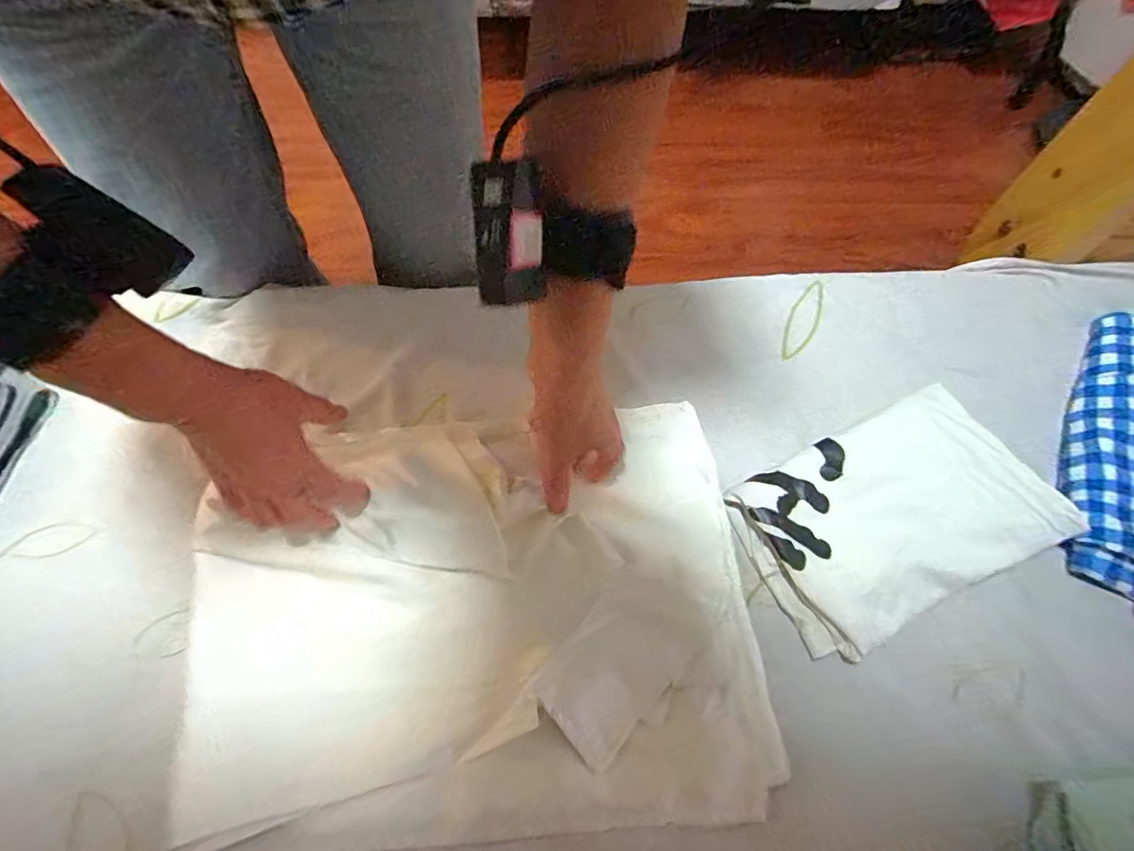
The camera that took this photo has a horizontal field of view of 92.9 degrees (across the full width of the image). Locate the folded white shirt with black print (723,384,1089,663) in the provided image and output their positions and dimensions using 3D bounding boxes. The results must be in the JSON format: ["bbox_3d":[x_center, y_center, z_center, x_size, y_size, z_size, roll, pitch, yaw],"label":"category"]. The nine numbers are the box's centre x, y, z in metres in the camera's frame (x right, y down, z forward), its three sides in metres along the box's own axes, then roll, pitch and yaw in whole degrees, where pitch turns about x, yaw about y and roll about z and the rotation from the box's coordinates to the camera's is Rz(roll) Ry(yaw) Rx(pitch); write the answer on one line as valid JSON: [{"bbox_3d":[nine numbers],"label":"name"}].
[{"bbox_3d":[0.234,0.064,0.396,0.197,0.029,0.135,-25,68,-10],"label":"folded white shirt with black print"}]

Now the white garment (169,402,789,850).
[{"bbox_3d":[-0.067,0.123,0.381,0.378,0.044,0.271,-5,60,1],"label":"white garment"}]

